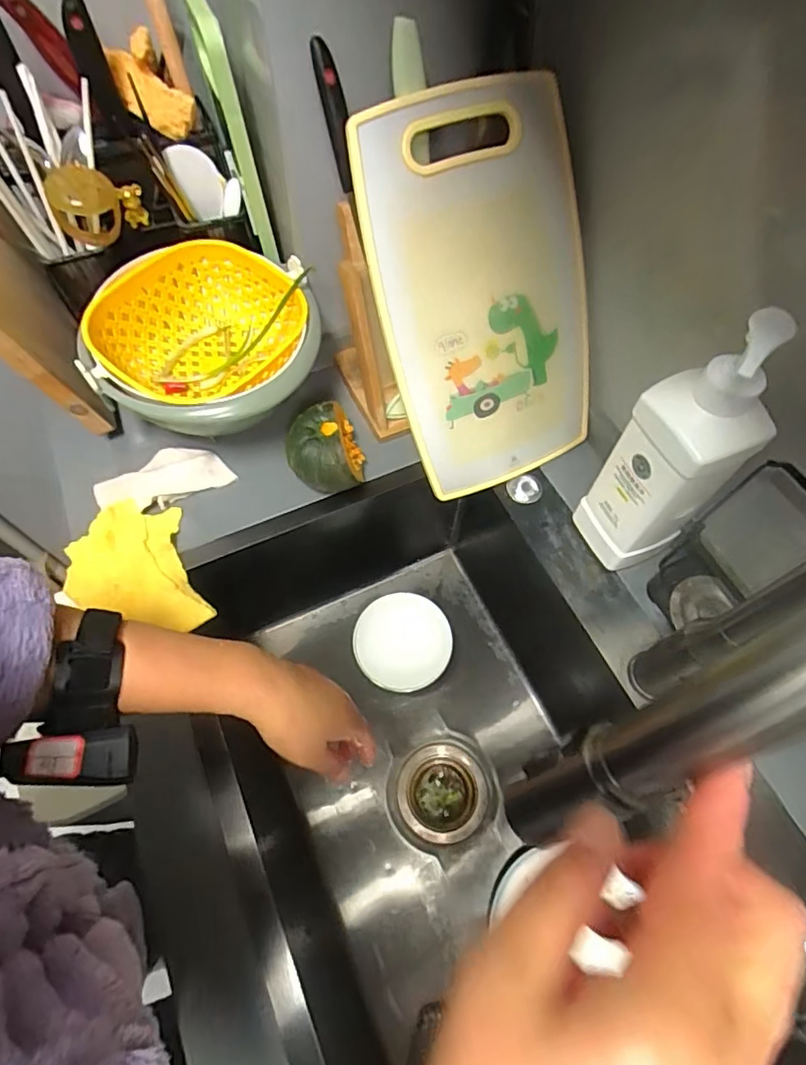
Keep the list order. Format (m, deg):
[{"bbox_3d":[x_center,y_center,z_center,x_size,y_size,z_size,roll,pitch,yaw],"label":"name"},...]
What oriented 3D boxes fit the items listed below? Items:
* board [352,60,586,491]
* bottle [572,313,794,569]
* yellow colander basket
[{"bbox_3d":[0.090,-0.225,0.552,0.217,0.358,0.016,-23,30,-13],"label":"board"},{"bbox_3d":[0.235,-0.063,0.474,0.080,0.278,0.084,-21,64,-7],"label":"bottle"},{"bbox_3d":[-0.216,-0.207,0.599,0.203,0.094,0.231,24,67,15],"label":"yellow colander basket"}]

